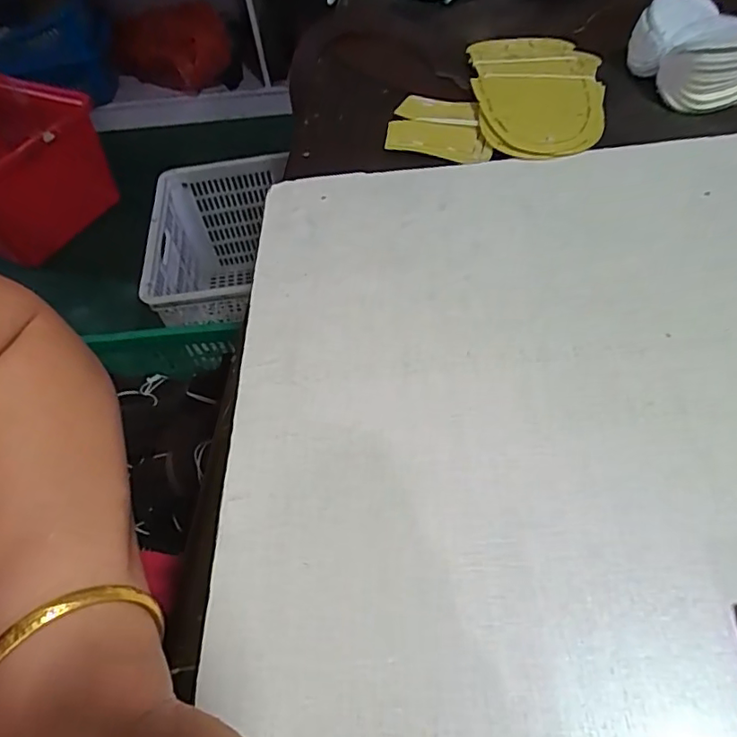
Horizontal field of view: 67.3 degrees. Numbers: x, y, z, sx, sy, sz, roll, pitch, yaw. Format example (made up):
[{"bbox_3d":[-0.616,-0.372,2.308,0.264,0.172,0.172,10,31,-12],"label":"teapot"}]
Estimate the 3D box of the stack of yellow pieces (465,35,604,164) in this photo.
[{"bbox_3d":[0.141,-0.227,0.454,0.105,0.016,0.174,0,53,5],"label":"stack of yellow pieces"}]

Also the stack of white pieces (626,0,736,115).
[{"bbox_3d":[0.270,-0.261,0.448,0.083,0.043,0.102,-16,53,-7],"label":"stack of white pieces"}]

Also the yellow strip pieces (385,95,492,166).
[{"bbox_3d":[0.060,-0.192,0.439,0.084,0.007,0.076,16,56,17],"label":"yellow strip pieces"}]

